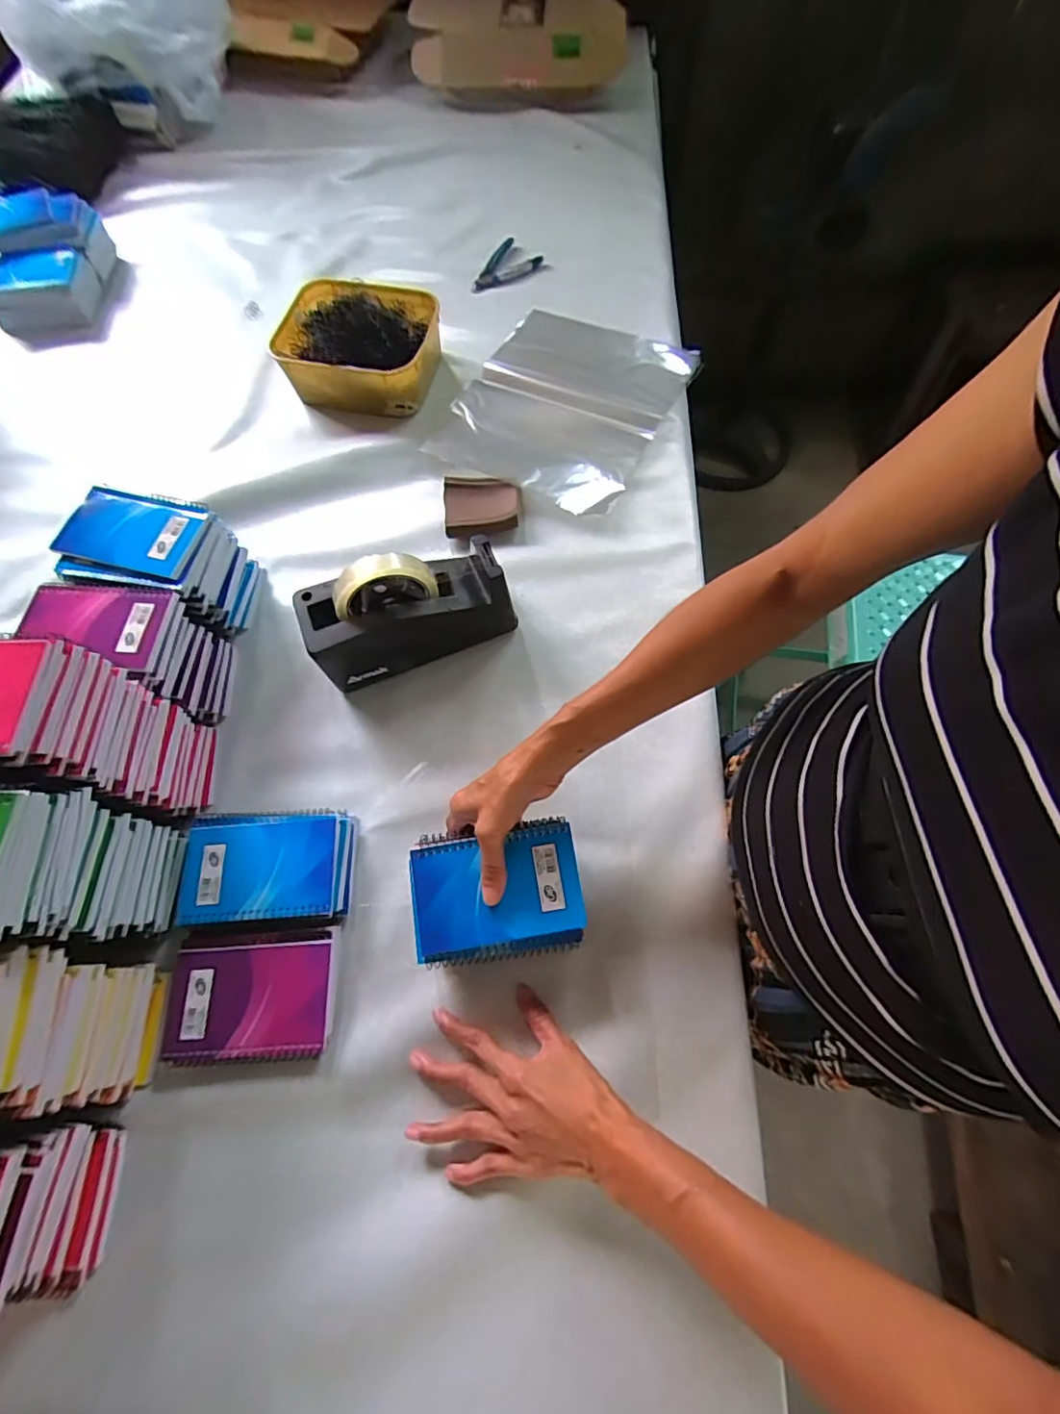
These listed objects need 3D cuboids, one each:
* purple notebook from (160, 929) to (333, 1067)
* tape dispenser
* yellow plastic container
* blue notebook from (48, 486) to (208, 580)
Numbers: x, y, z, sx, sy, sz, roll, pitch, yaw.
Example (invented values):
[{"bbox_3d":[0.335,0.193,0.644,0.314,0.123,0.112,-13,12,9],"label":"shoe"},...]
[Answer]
[{"bbox_3d":[-0.229,0.237,0.453,0.128,0.017,0.096,-4,68,0],"label":"purple notebook"},{"bbox_3d":[-0.120,-0.099,0.540,0.196,0.125,0.076,-20,68,-6],"label":"tape dispenser"},{"bbox_3d":[-0.221,-0.472,0.707,0.198,0.078,0.163,7,68,5],"label":"yellow plastic container"},{"bbox_3d":[-0.384,-0.173,0.529,0.129,0.012,0.085,14,69,7],"label":"blue notebook"}]

